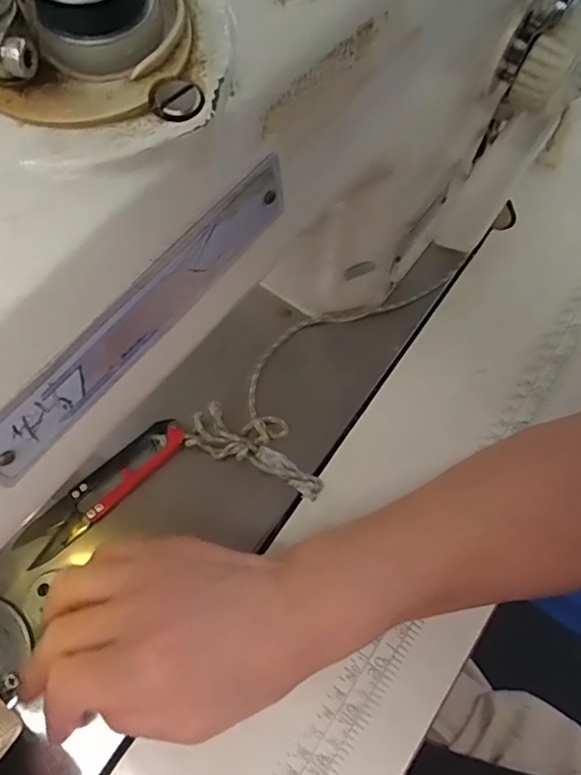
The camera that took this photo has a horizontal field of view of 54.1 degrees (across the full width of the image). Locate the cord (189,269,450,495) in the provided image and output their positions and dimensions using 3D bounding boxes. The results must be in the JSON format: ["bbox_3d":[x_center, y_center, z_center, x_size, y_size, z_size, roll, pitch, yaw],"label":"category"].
[{"bbox_3d":[0.025,-0.020,0.340,0.076,0.020,0.181,34,73,11],"label":"cord"}]

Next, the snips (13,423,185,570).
[{"bbox_3d":[-0.102,0.054,0.312,0.103,0.009,0.022,-40,75,-14],"label":"snips"}]

